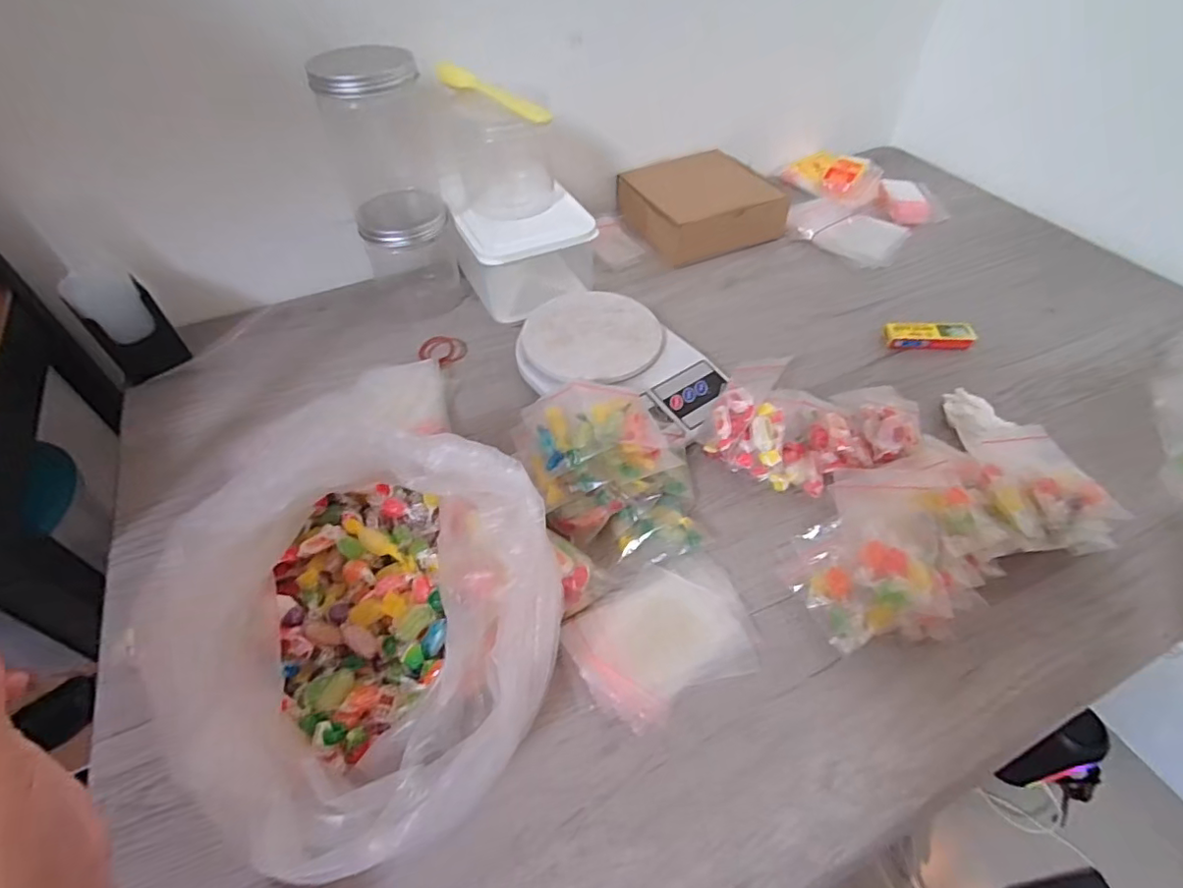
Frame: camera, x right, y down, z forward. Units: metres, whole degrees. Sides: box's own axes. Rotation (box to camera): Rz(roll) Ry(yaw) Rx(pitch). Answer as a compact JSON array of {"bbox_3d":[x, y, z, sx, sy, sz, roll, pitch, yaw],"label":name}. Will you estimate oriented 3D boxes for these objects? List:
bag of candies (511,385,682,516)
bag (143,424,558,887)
[{"bbox_3d":[-0.002,-0.011,0.430,0.095,0.041,0.104,-21,53,-16],"label":"bag of candies"},{"bbox_3d":[-0.115,0.099,0.329,0.186,0.126,0.232,-7,51,-5],"label":"bag"}]

